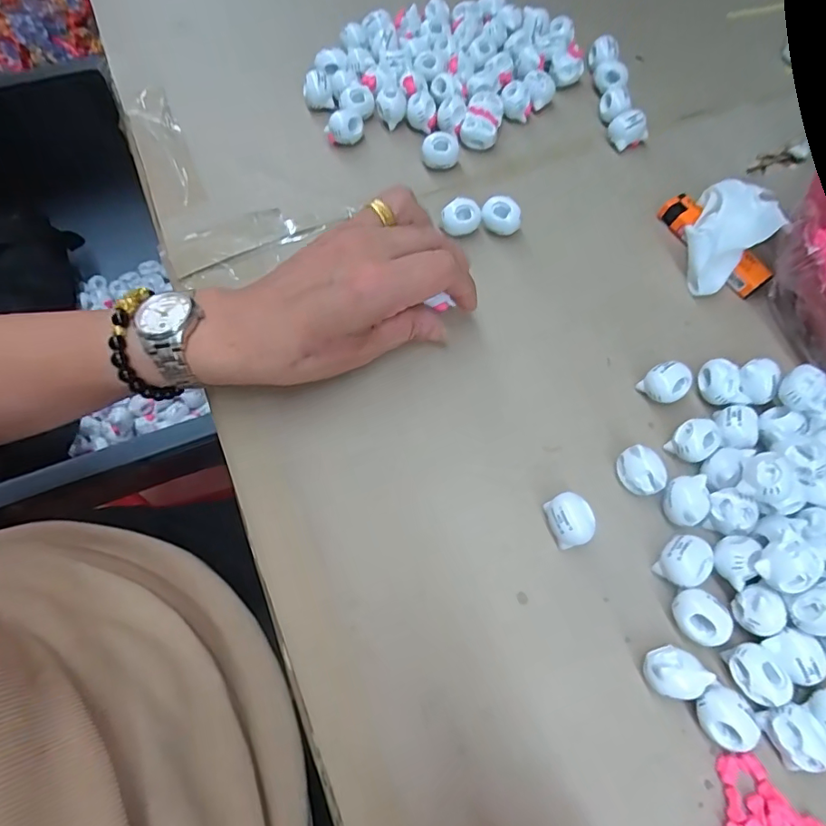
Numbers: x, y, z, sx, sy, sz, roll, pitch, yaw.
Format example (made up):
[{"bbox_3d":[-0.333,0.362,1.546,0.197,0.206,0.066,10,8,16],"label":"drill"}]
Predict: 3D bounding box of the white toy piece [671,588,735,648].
[{"bbox_3d":[0.137,0.098,0.245,0.023,0.016,0.024,0,68,-1],"label":"white toy piece"}]

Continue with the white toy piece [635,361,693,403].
[{"bbox_3d":[0.144,-0.016,0.291,0.023,0.019,0.021,0,68,-1],"label":"white toy piece"}]

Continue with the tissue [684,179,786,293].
[{"bbox_3d":[0.198,-0.116,0.329,0.084,0.029,0.047,-40,74,-16],"label":"tissue"}]

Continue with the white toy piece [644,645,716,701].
[{"bbox_3d":[0.119,0.119,0.234,0.026,0.019,0.021,22,69,7],"label":"white toy piece"}]

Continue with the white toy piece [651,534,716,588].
[{"bbox_3d":[0.135,0.074,0.255,0.025,0.017,0.023,0,68,-1],"label":"white toy piece"}]

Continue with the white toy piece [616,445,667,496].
[{"bbox_3d":[0.120,0.032,0.272,0.019,0.021,0.024,-21,70,-10],"label":"white toy piece"}]

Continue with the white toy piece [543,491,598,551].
[{"bbox_3d":[0.080,0.055,0.262,0.022,0.020,0.025,-19,69,-9],"label":"white toy piece"}]

